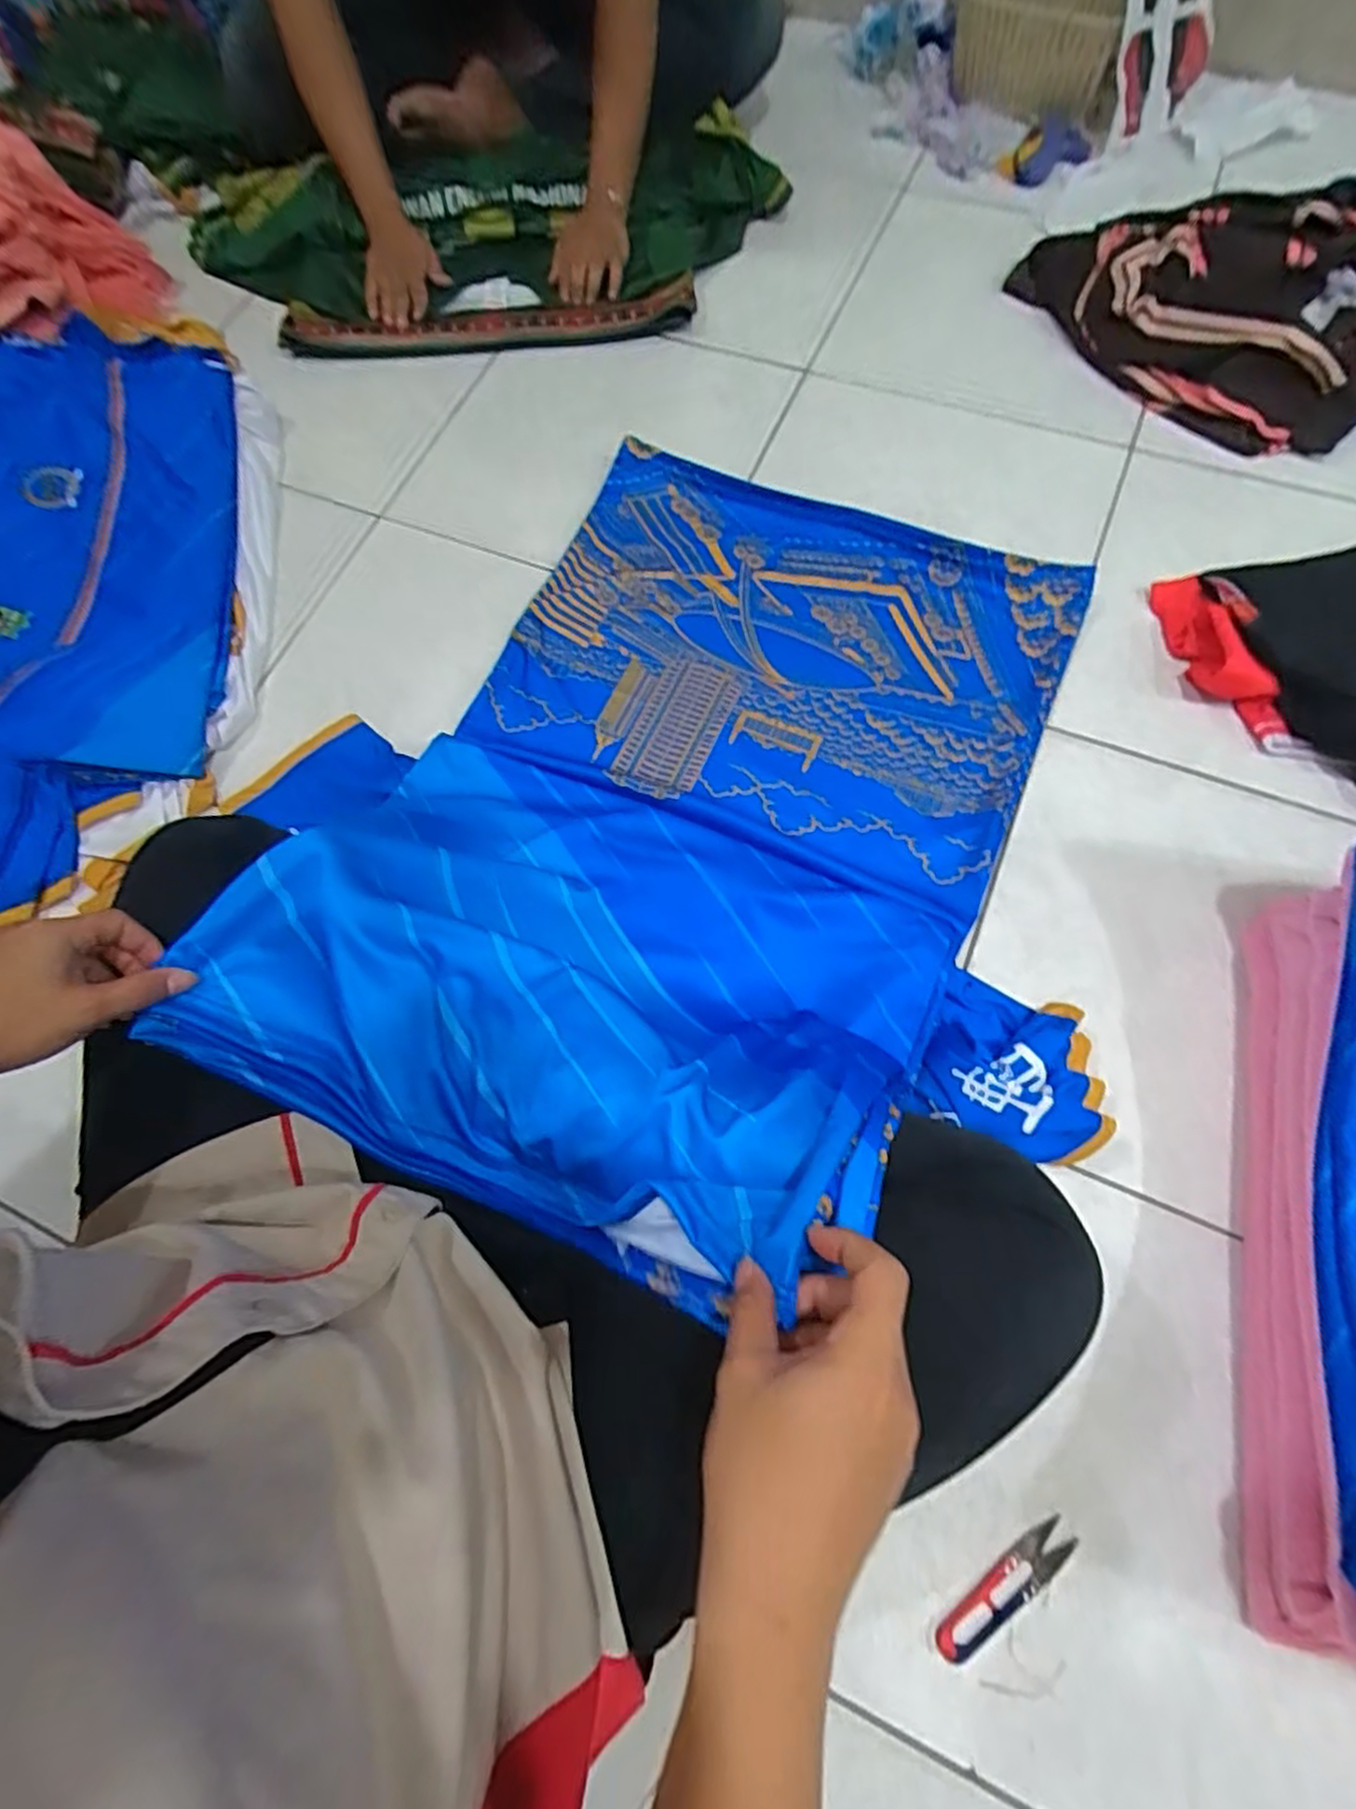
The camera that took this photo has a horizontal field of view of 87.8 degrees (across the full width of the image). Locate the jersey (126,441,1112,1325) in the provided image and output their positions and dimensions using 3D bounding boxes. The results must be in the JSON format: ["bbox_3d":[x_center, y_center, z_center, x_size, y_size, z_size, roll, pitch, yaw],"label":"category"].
[{"bbox_3d":[0.046,-0.124,0.601,0.628,0.210,0.754,15,72,7],"label":"jersey"}]

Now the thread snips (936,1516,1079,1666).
[{"bbox_3d":[0.228,0.478,0.490,0.116,0.004,0.031,-36,73,-10],"label":"thread snips"}]

